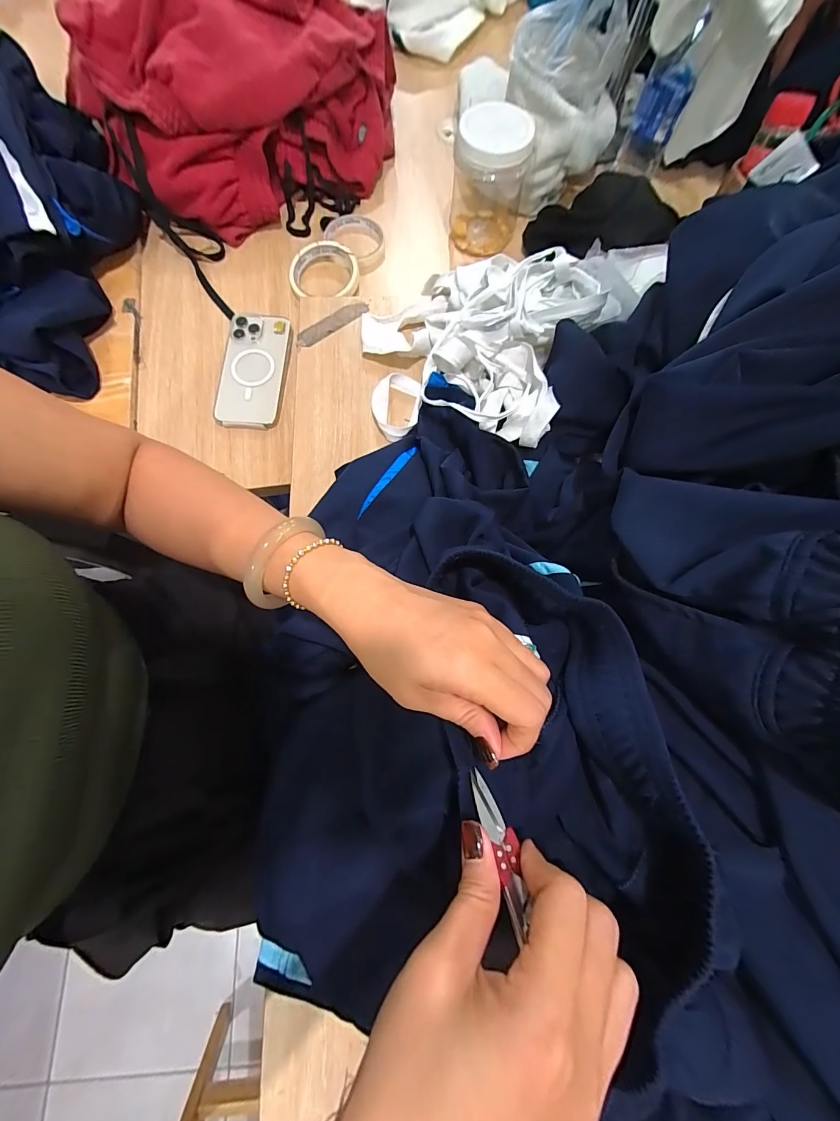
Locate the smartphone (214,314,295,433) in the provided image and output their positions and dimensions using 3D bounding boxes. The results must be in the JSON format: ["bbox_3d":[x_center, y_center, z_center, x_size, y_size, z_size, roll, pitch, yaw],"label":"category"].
[{"bbox_3d":[-0.214,-0.245,0.503,0.080,0.017,0.158,5,75,0],"label":"smartphone"}]

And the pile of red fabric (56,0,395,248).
[{"bbox_3d":[-0.262,-0.680,0.542,0.398,0.168,0.375,-39,80,-11],"label":"pile of red fabric"}]

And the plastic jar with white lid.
[{"bbox_3d":[0.096,-0.517,0.533,0.101,0.125,0.098,8,75,0],"label":"plastic jar with white lid"}]

